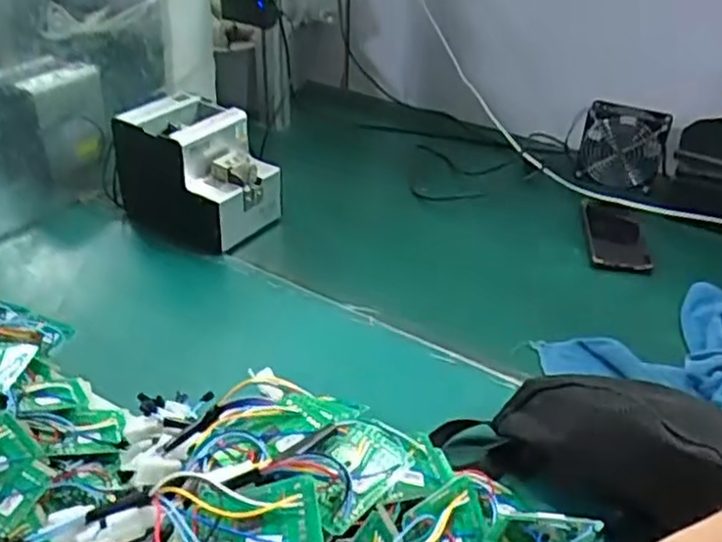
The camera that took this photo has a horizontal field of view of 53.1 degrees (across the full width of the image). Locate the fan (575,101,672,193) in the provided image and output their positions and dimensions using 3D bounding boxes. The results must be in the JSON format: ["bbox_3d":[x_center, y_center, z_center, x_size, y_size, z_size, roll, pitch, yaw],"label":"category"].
[{"bbox_3d":[0.397,-0.187,1.105,0.118,0.125,0.030,18,38,22],"label":"fan"}]

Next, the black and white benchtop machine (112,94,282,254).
[{"bbox_3d":[-0.214,-0.129,0.995,0.182,0.150,0.142,21,39,26],"label":"black and white benchtop machine"}]

